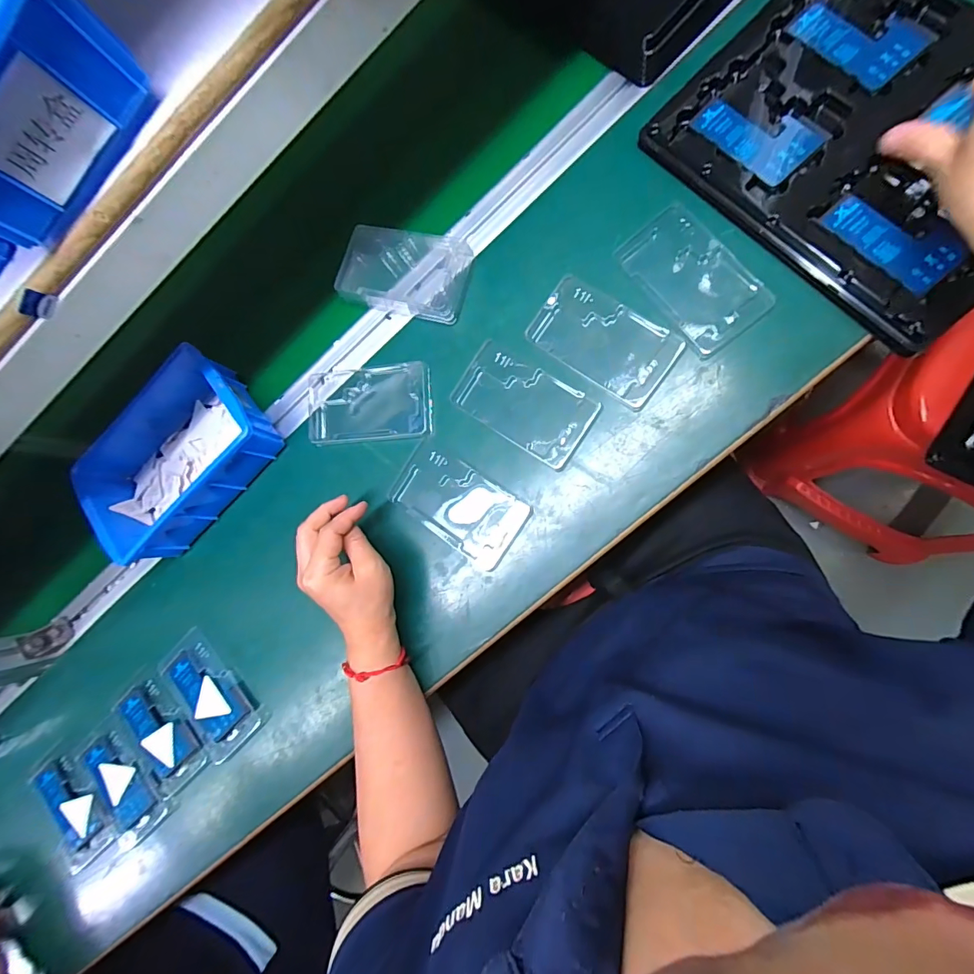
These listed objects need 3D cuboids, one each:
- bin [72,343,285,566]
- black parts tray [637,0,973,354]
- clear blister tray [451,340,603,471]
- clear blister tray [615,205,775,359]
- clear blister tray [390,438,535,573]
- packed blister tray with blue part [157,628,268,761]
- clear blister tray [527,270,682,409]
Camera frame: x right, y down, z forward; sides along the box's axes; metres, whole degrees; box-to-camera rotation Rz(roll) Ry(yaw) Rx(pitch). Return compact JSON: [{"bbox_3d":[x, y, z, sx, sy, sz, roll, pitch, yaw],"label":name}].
[{"bbox_3d":[-0.326,-0.038,0.477,0.200,0.057,0.144,-43,80,8],"label":"bin"},{"bbox_3d":[0.302,-0.276,0.358,0.211,0.017,0.287,-43,77,9],"label":"black parts tray"},{"bbox_3d":[0.034,-0.079,0.425,0.127,0.005,0.071,35,94,15],"label":"clear blister tray"},{"bbox_3d":[0.177,-0.182,0.395,0.069,0.011,0.127,-39,77,8],"label":"clear blister tray"},{"bbox_3d":[-0.028,0.016,0.433,0.126,0.005,0.073,35,94,15],"label":"clear blister tray"},{"bbox_3d":[-0.296,0.220,0.487,0.074,0.014,0.126,-39,77,8],"label":"packed blister tray with blue part"},{"bbox_3d":[0.104,-0.132,0.412,0.130,0.010,0.073,37,94,15],"label":"clear blister tray"}]

